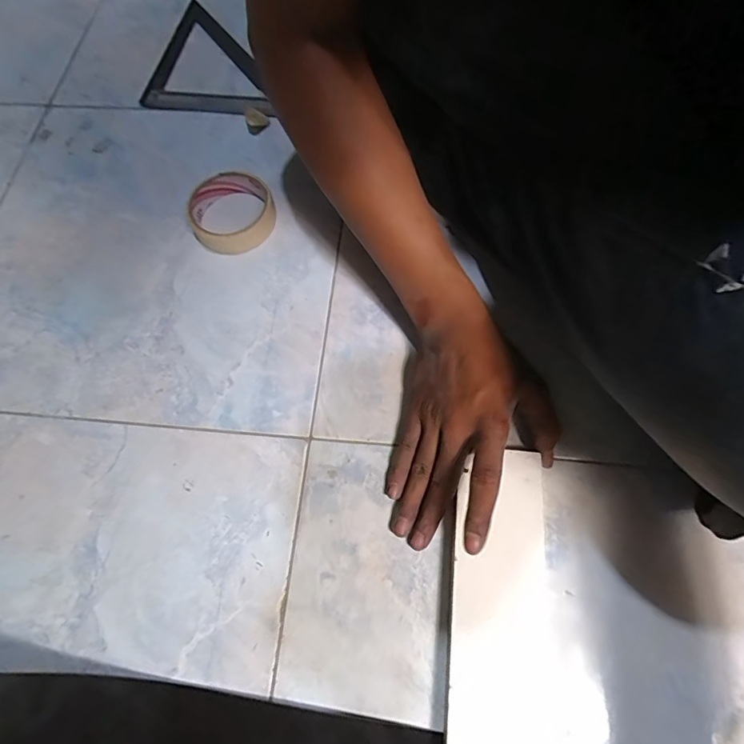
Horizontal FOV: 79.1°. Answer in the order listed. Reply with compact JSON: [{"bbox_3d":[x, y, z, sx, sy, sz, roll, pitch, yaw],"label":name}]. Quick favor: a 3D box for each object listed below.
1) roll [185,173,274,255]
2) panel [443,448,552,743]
[{"bbox_3d":[-0.146,-0.167,0.472,0.088,0.025,0.088,-1,68,2],"label":"roll"},{"bbox_3d":[0.072,0.307,0.273,0.074,0.015,0.512,7,68,6],"label":"panel"}]

